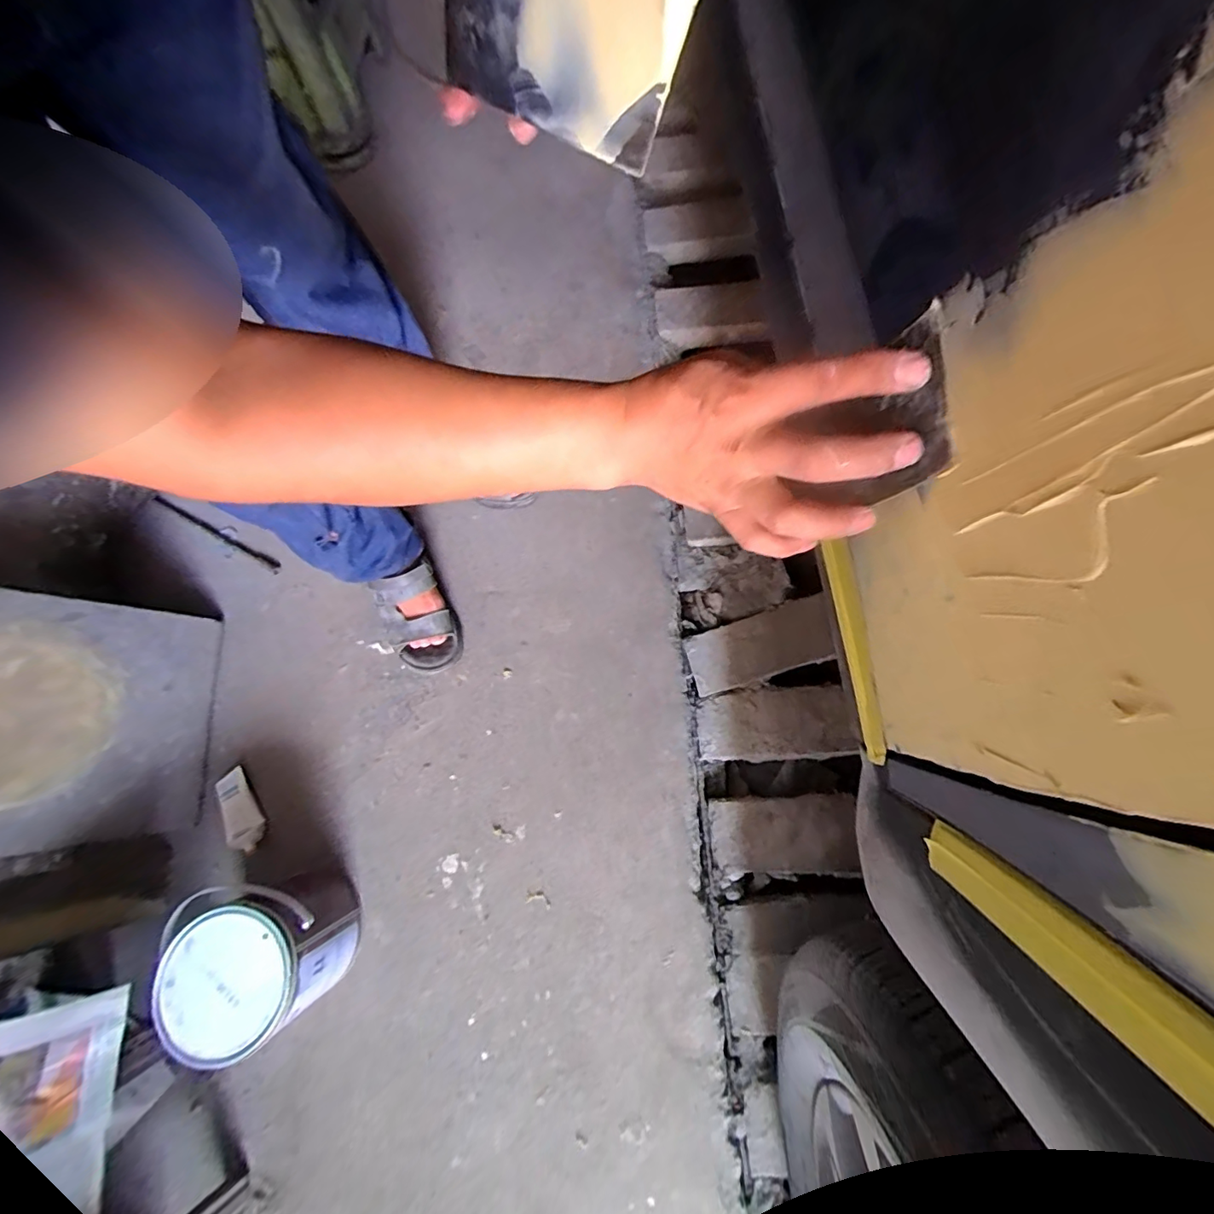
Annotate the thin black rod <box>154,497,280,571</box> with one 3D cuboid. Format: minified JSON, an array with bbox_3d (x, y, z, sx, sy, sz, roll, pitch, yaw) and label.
[{"bbox_3d":[-0.685,-0.134,0.890,0.281,0.014,0.016,28,77,8],"label":"thin black rod"}]

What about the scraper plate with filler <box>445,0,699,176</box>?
[{"bbox_3d":[-0.020,-0.227,0.190,0.005,0.072,0.133,-33,66,-34],"label":"scraper plate with filler"}]

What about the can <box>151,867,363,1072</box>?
[{"bbox_3d":[-0.411,0.419,0.622,0.144,0.169,0.156,0,74,1],"label":"can"}]

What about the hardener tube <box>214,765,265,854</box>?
[{"bbox_3d":[-0.532,0.294,0.734,0.042,0.031,0.119,-31,76,-7],"label":"hardener tube"}]

